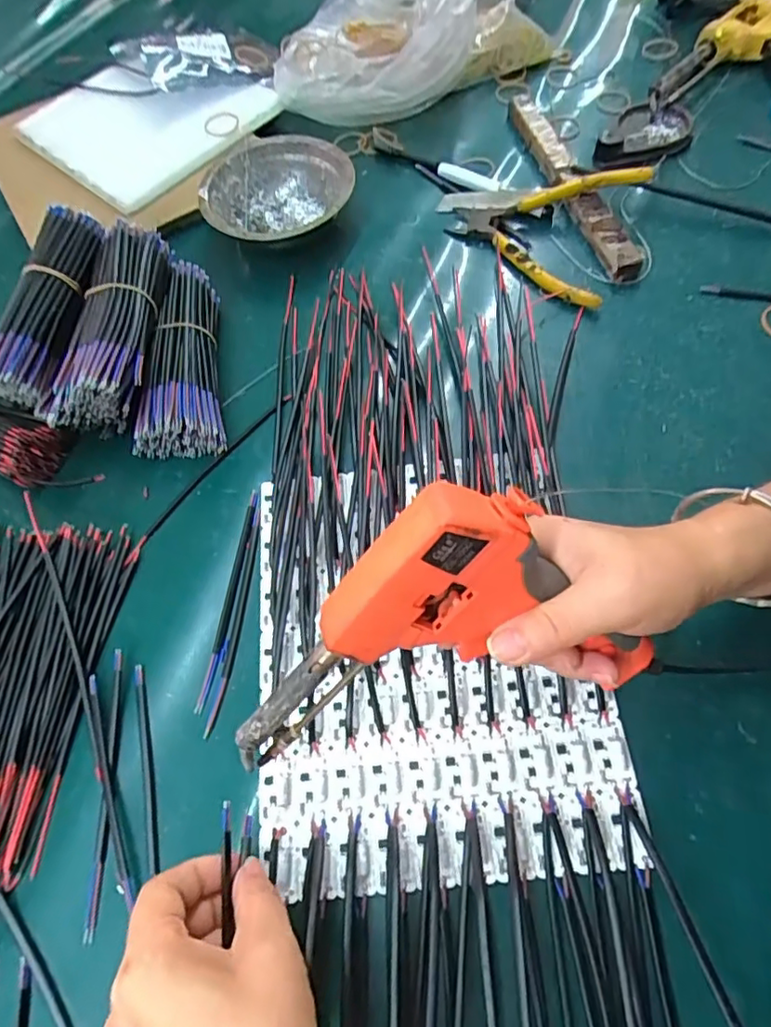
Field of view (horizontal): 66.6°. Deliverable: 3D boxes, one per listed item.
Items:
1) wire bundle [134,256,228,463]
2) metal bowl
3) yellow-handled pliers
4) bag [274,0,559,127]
[{"bbox_3d":[-0.153,-0.112,0.430,0.059,0.043,0.142,-10,64,-1],"label":"wire bundle"},{"bbox_3d":[-0.090,-0.268,0.504,0.125,0.043,0.115,-5,64,1],"label":"metal bowl"},{"bbox_3d":[0.119,-0.246,0.484,0.159,0.035,0.131,23,68,14],"label":"yellow-handled pliers"},{"bbox_3d":[0.024,-0.426,0.524,0.234,0.121,0.120,4,64,6],"label":"bag"}]

